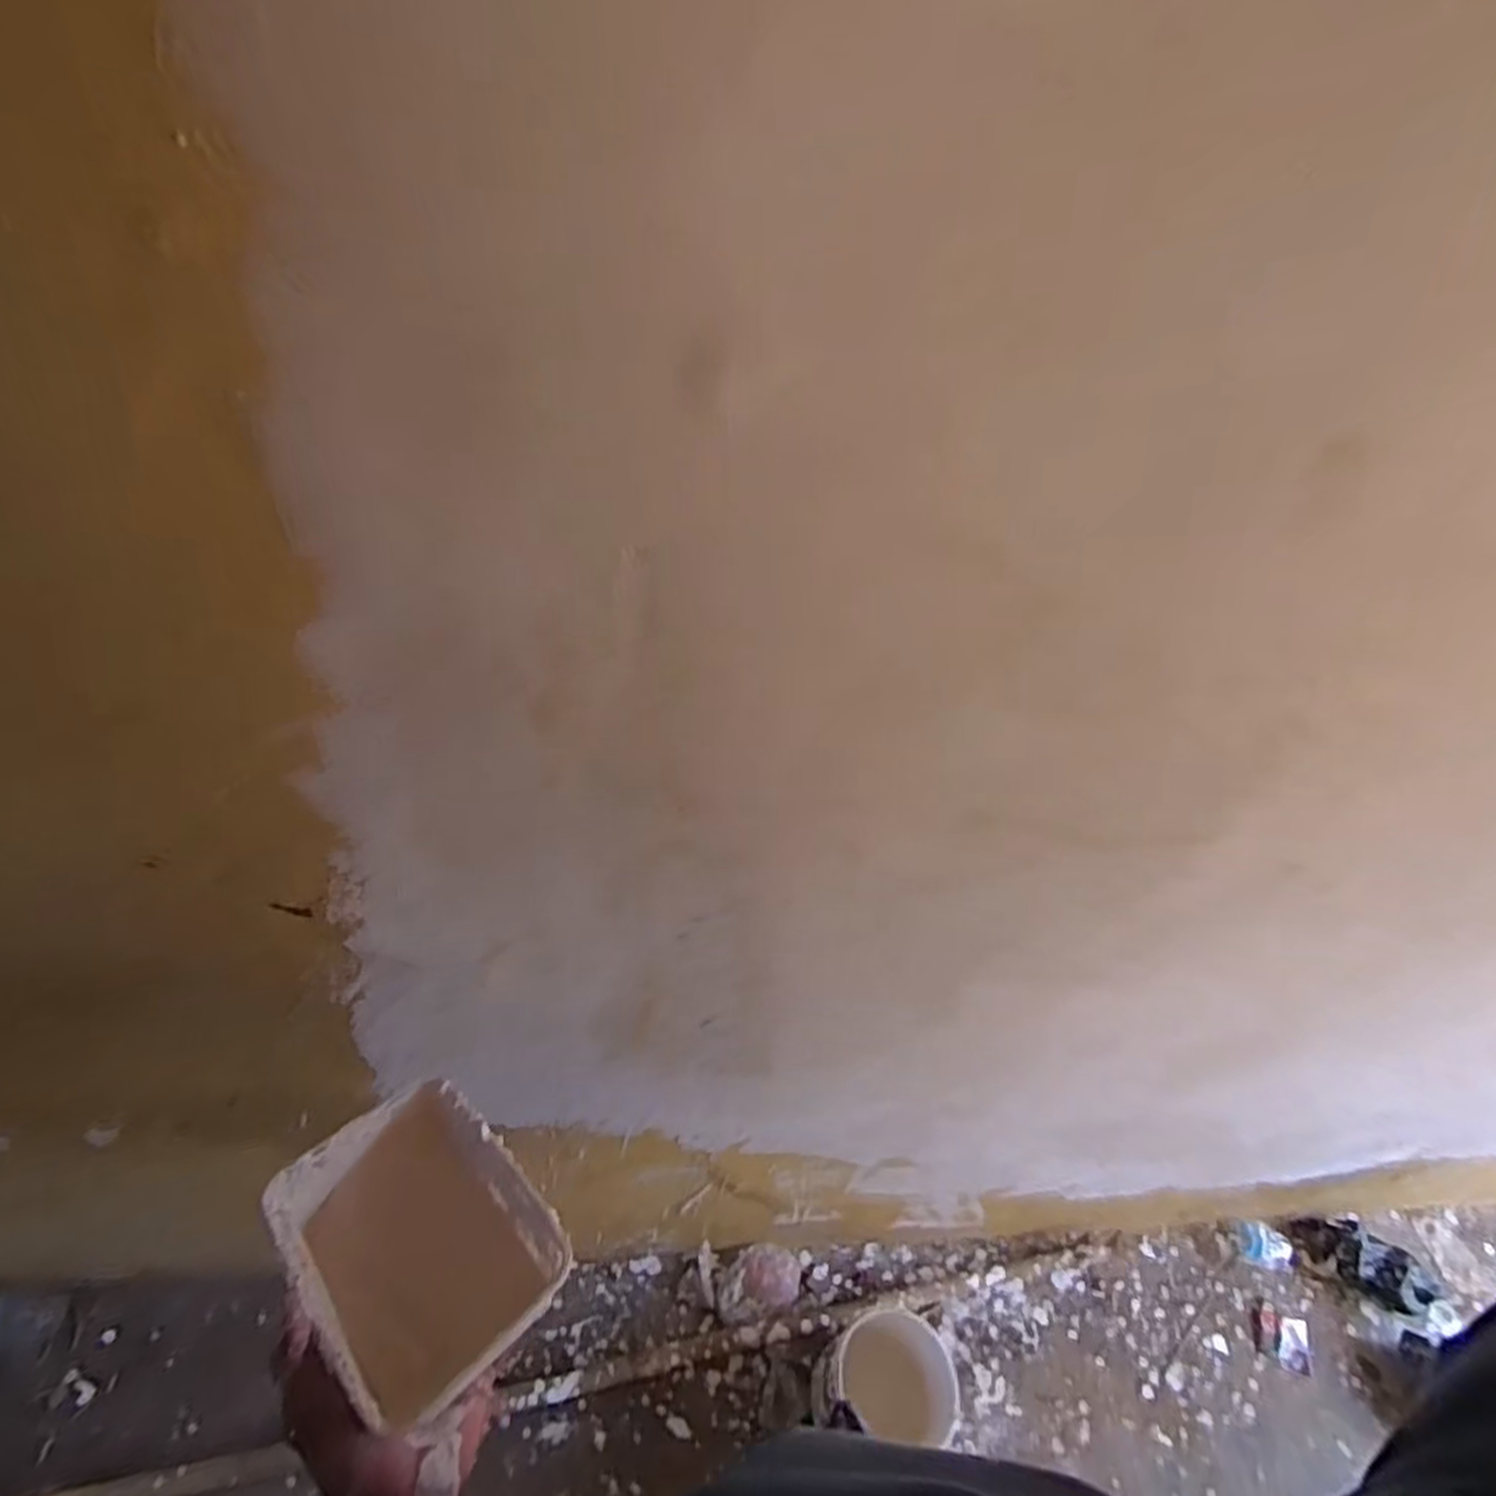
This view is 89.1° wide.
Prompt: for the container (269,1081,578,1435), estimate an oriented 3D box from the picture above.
[{"bbox_3d":[-0.205,0.315,0.486,0.164,0.090,0.121,37,50,28],"label":"container"}]

